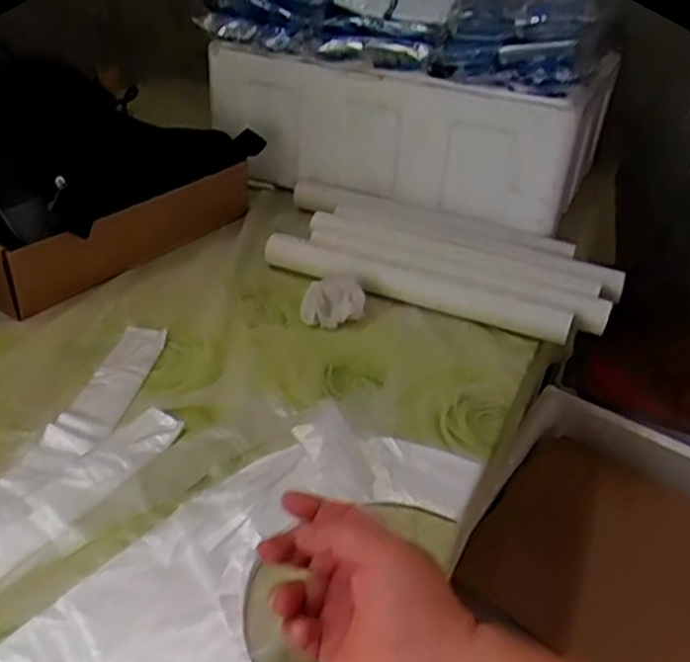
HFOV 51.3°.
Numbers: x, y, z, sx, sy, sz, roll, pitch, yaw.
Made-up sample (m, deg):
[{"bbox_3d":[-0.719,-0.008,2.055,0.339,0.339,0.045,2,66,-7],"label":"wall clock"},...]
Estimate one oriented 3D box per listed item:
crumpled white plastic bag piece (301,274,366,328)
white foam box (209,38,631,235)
[{"bbox_3d":[-0.013,-0.033,0.774,0.067,0.040,0.049,-2,35,-11],"label":"crumpled white plastic bag piece"},{"bbox_3d":[0.067,-0.276,0.930,0.465,0.174,0.190,20,37,22],"label":"white foam box"}]

